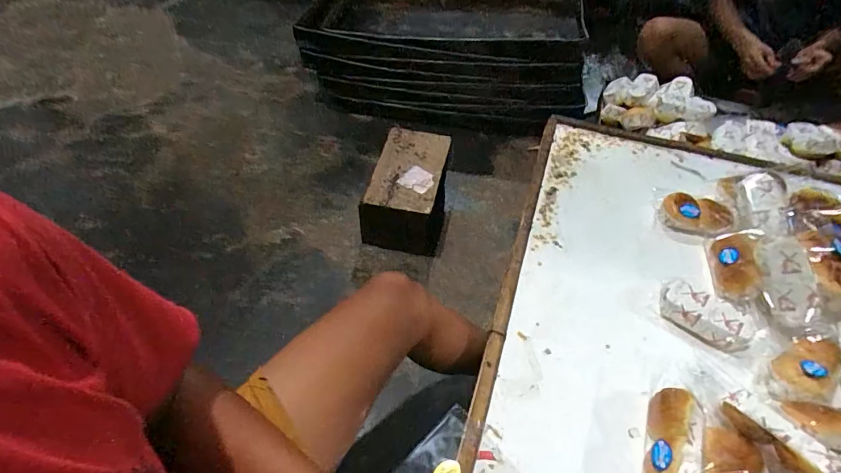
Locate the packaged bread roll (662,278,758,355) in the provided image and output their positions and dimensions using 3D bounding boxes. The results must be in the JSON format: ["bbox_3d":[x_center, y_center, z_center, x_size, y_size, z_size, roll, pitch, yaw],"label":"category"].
[{"bbox_3d":[0.485,0.141,0.724,0.146,0.046,0.094,28,56,18],"label":"packaged bread roll"}]

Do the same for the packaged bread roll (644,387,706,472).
[{"bbox_3d":[0.341,0.298,0.574,0.068,0.064,0.173,21,54,13],"label":"packaged bread roll"}]

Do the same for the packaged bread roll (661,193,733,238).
[{"bbox_3d":[0.559,-0.042,0.867,0.127,0.047,0.097,14,52,8],"label":"packaged bread roll"}]

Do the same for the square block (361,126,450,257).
[{"bbox_3d":[-0.039,-0.145,1.222,0.192,0.202,0.327,12,52,6],"label":"square block"}]

